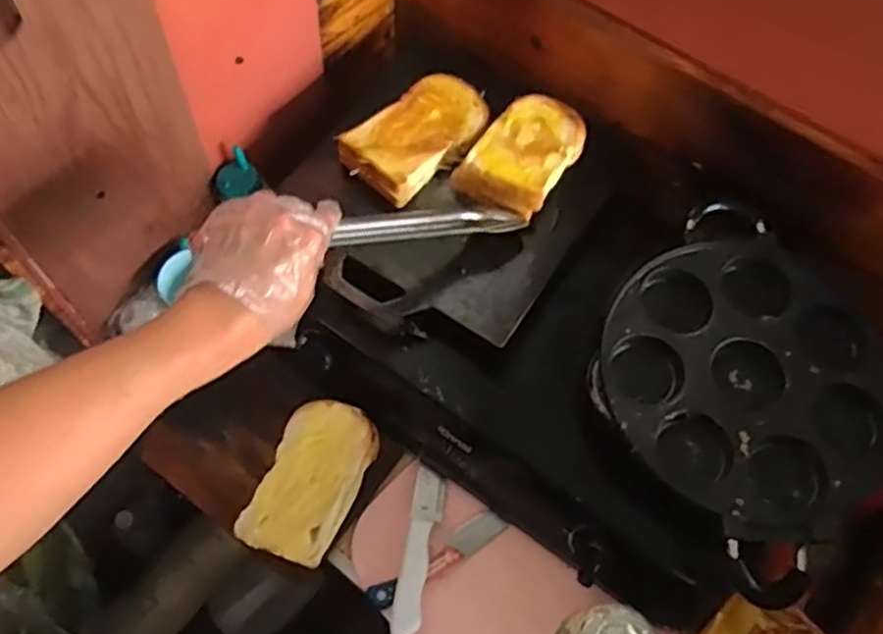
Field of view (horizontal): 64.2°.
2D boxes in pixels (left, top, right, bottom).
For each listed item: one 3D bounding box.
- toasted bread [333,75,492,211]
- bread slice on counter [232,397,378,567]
[{"bbox_3d":[-0.023,-0.195,0.759,0.156,0.034,0.092,-39,70,-18],"label":"toasted bread"},{"bbox_3d":[-0.132,0.163,0.715,0.092,0.028,0.159,21,65,9],"label":"bread slice on counter"}]

